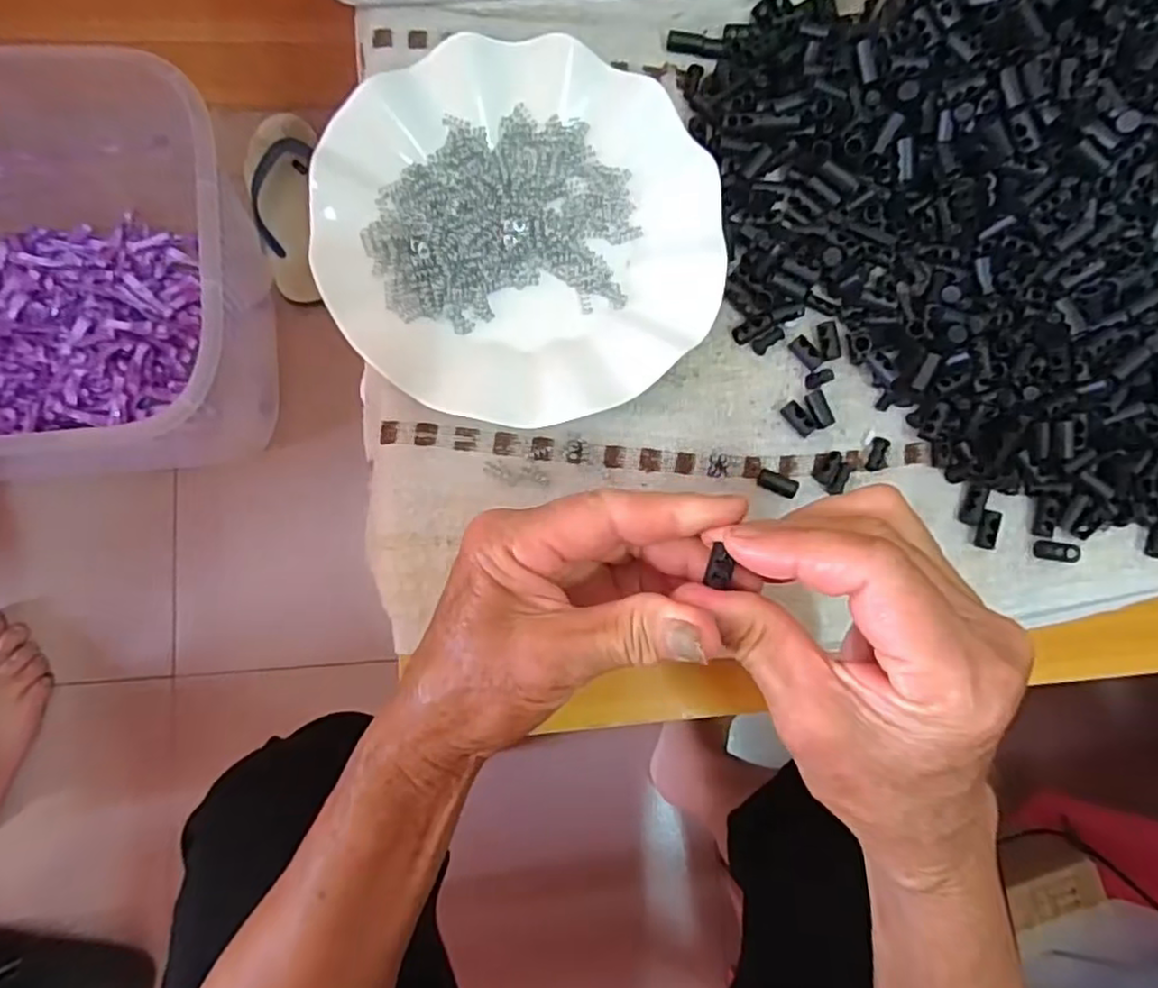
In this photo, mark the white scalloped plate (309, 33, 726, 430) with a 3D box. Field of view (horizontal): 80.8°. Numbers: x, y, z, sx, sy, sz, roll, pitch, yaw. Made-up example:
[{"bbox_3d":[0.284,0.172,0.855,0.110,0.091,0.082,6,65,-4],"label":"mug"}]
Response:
[{"bbox_3d":[-0.026,-0.124,0.320,0.176,0.017,0.180,1,83,-5],"label":"white scalloped plate"}]

